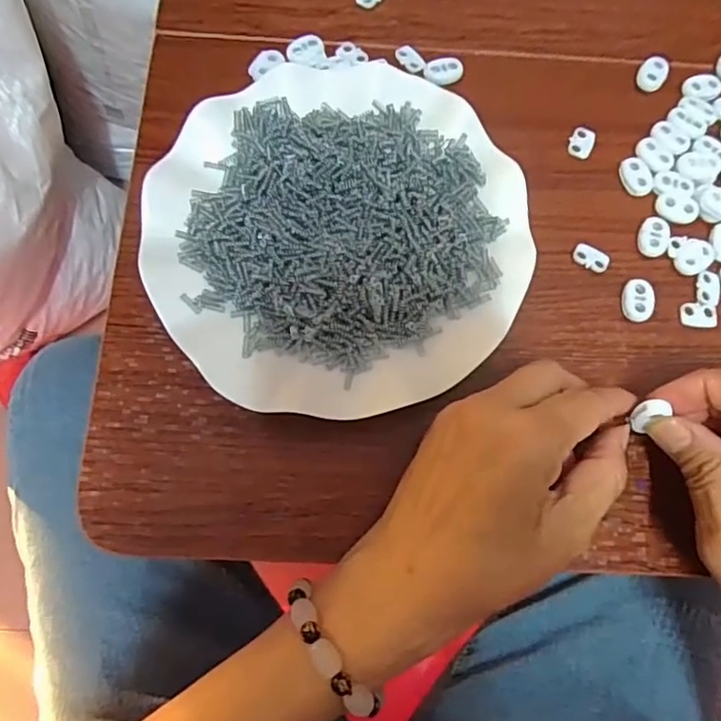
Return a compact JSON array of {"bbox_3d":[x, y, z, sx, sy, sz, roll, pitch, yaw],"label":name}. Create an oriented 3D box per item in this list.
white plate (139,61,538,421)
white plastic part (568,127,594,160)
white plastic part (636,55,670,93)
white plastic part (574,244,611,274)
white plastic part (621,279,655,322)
[{"bbox_3d":[-0.011,-0.063,0.296,0.179,0.029,0.183,0,74,-1],"label":"white plate"},{"bbox_3d":[0.125,-0.123,0.330,0.013,0.004,0.019,16,75,3],"label":"white plastic part"},{"bbox_3d":[0.172,-0.168,0.343,0.016,0.004,0.023,31,76,7],"label":"white plastic part"},{"bbox_3d":[0.123,-0.055,0.311,0.020,0.004,0.013,22,75,5],"label":"white plastic part"},{"bbox_3d":[0.143,-0.031,0.303,0.015,0.007,0.022,15,75,3],"label":"white plastic part"}]

